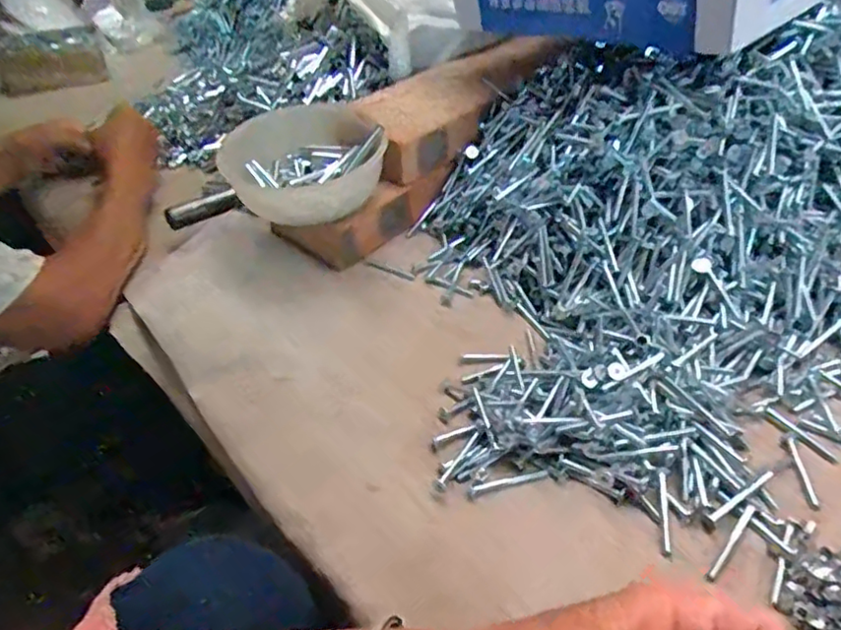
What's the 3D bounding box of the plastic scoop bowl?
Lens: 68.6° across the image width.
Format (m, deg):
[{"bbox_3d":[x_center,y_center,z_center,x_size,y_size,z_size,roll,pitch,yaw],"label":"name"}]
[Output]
[{"bbox_3d":[-0.115,-0.152,0.621,0.140,0.068,0.133,-27,44,-25],"label":"plastic scoop bowl"}]

